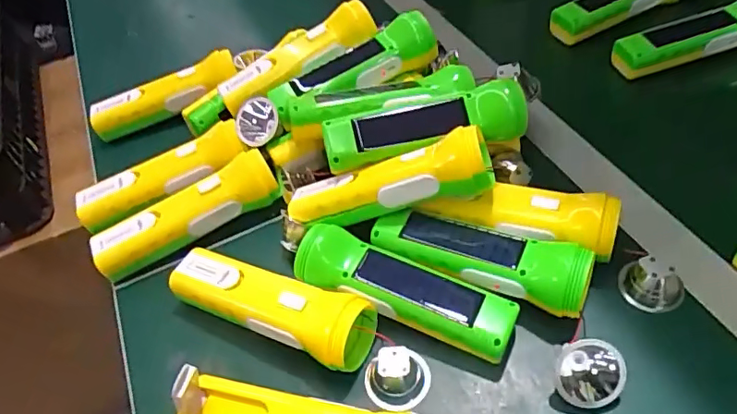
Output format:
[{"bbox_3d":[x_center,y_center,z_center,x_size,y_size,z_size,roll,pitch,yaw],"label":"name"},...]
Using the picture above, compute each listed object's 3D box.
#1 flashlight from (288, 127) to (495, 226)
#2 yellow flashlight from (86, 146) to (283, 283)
[{"bbox_3d":[0.014,-0.018,0.429,0.159,0.044,0.043,-15,45,15],"label":"flashlight"},{"bbox_3d":[-0.159,0.007,0.469,0.163,0.044,0.043,-24,49,-16],"label":"yellow flashlight"}]

